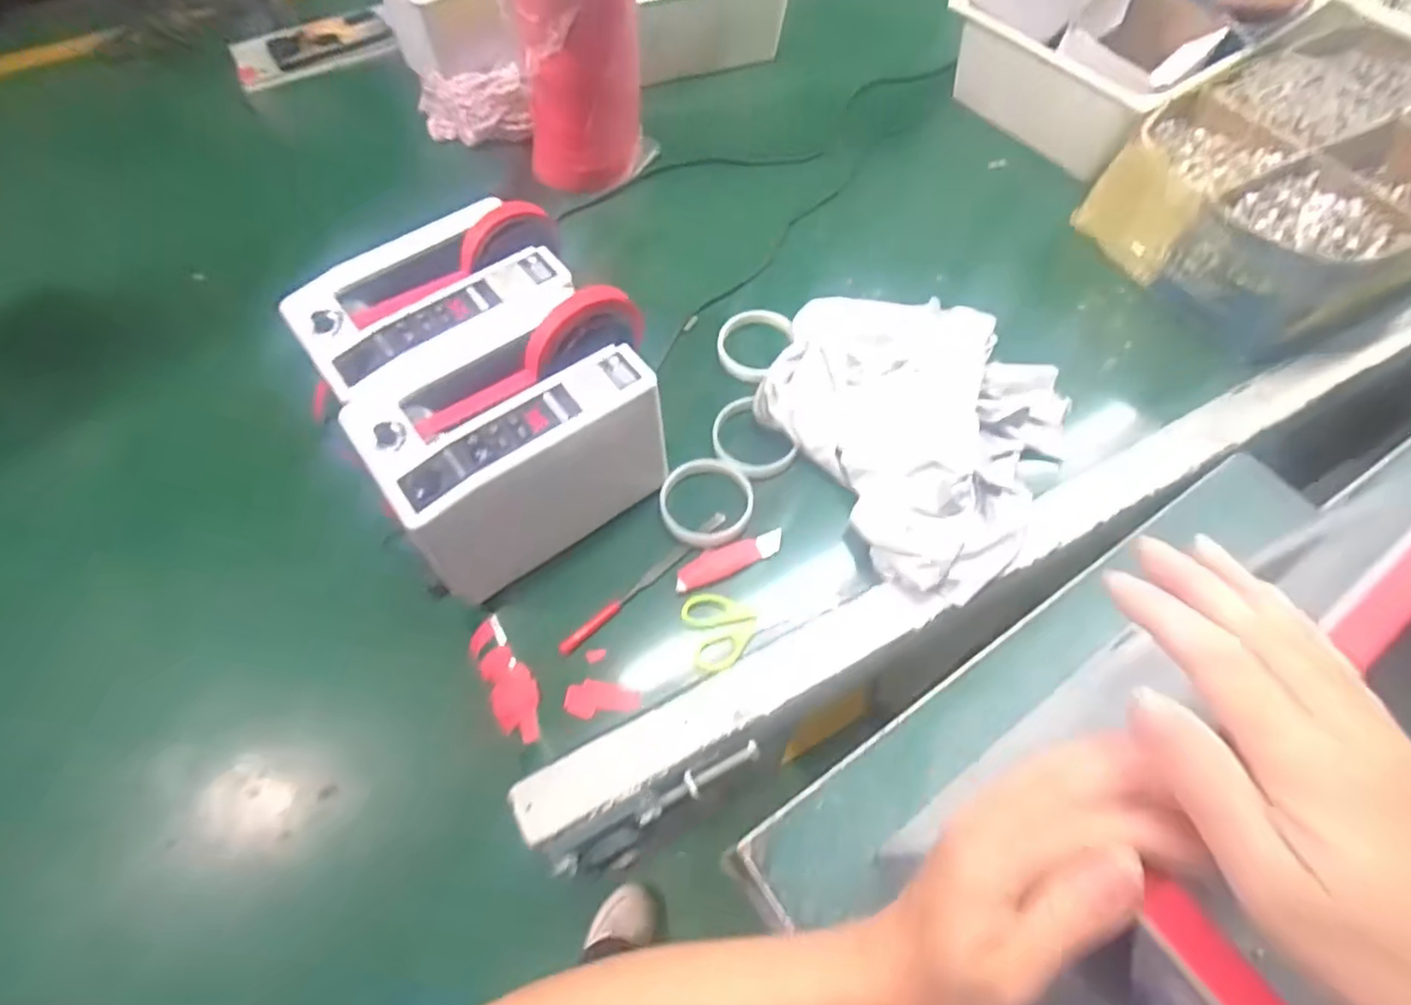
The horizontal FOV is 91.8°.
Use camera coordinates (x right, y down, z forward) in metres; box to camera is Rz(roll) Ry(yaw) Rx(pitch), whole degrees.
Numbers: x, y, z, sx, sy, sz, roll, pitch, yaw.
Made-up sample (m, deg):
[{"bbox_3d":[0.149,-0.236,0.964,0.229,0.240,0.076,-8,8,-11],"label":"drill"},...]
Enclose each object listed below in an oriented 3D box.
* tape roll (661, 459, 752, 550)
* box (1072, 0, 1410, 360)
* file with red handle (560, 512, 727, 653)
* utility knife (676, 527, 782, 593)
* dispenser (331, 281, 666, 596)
[{"bbox_3d":[0.001,0.000,0.621,0.082,0.022,0.080,0,62,1],"label":"tape roll"},{"bbox_3d":[0.658,-0.352,0.741,0.424,0.111,0.299,-34,67,-16],"label":"box"},{"bbox_3d":[-0.052,0.067,0.593,0.183,0.011,0.014,-41,69,-18],"label":"file with red handle"},{"bbox_3d":[0.020,0.049,0.599,0.100,0.007,0.028,-21,64,-10],"label":"utility knife"},{"bbox_3d":[-0.145,-0.056,0.570,0.228,0.136,0.146,-32,66,-15],"label":"dispenser"}]

